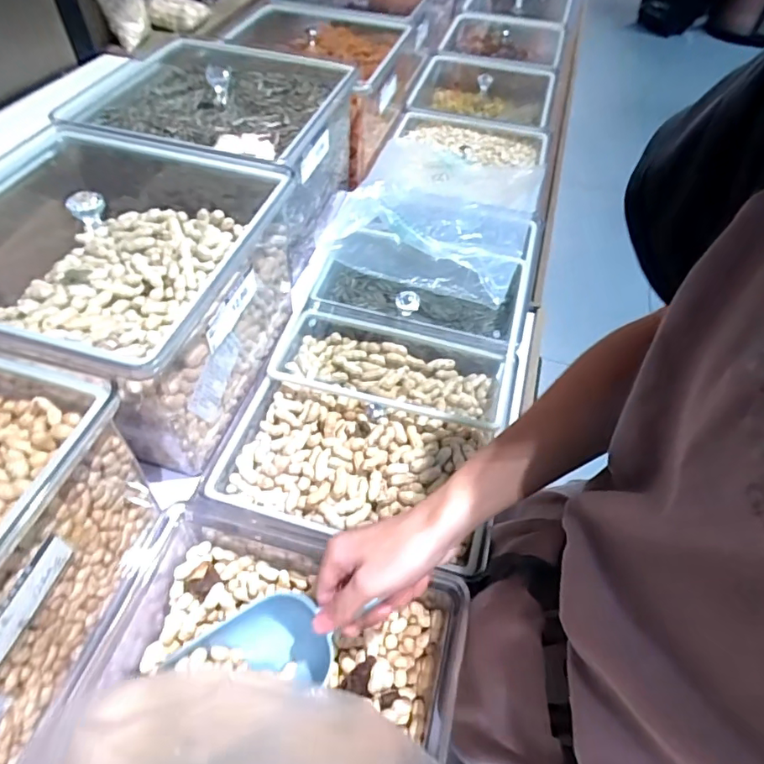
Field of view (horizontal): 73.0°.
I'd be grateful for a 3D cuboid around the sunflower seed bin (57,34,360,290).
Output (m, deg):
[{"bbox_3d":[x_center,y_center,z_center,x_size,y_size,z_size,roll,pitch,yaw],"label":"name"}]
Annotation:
[{"bbox_3d":[-0.228,-0.324,0.737,0.332,0.176,0.326,9,52,4],"label":"sunflower seed bin"}]

